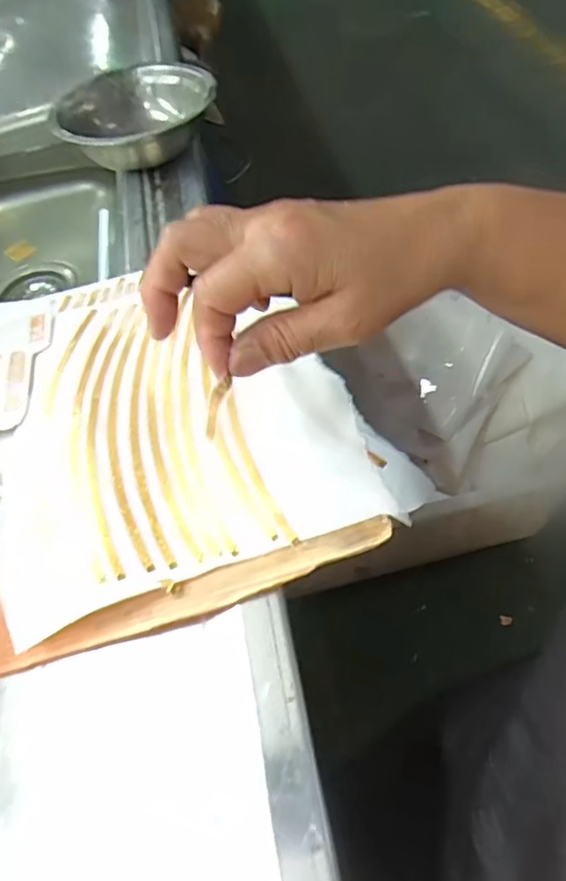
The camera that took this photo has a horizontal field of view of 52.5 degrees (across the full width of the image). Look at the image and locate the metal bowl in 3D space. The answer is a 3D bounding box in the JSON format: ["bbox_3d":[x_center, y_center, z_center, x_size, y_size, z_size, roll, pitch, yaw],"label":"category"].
[{"bbox_3d":[-0.150,-0.338,0.607,0.161,0.056,0.161,-6,53,4],"label":"metal bowl"}]

